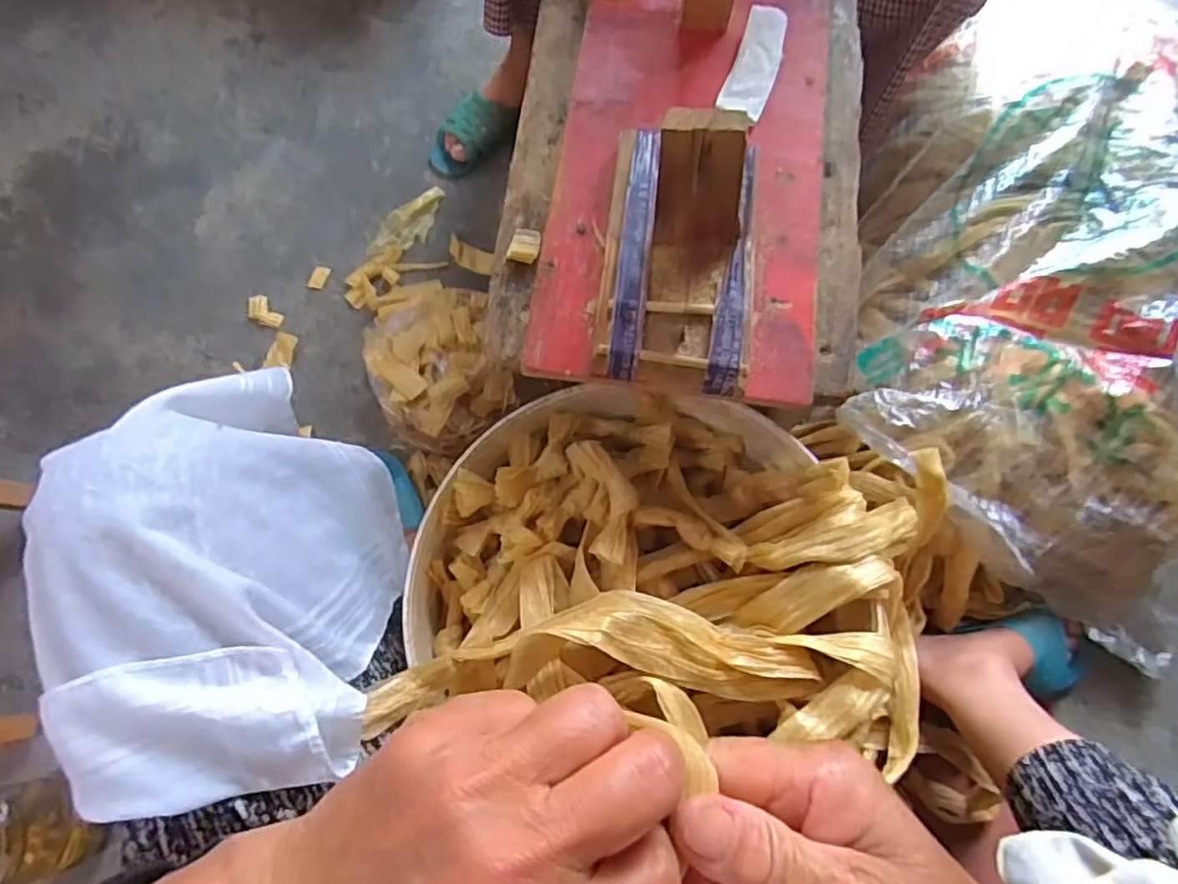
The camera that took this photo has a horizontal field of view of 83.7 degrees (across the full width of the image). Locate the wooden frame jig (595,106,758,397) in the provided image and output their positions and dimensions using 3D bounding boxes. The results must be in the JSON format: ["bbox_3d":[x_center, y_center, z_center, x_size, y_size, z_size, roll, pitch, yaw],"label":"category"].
[{"bbox_3d":[0.052,-0.118,0.352,0.083,0.082,0.153,6,72,1],"label":"wooden frame jig"}]

